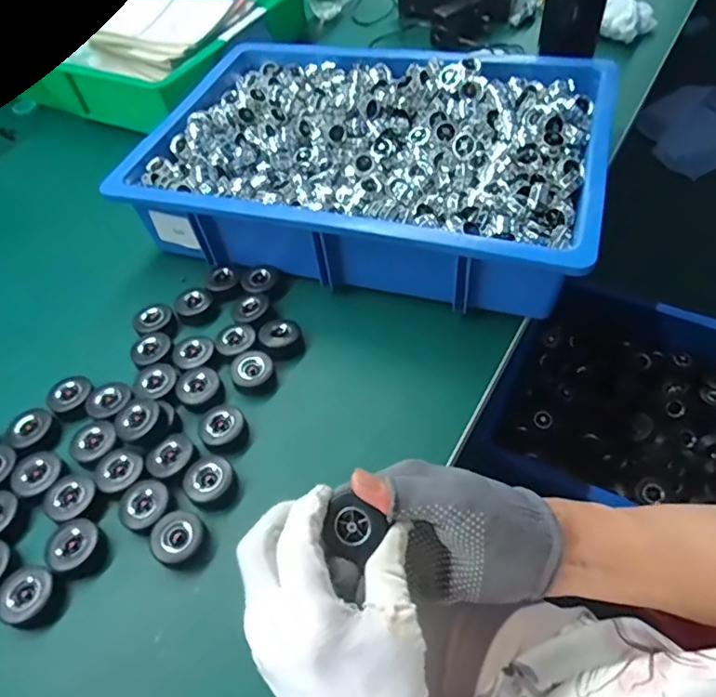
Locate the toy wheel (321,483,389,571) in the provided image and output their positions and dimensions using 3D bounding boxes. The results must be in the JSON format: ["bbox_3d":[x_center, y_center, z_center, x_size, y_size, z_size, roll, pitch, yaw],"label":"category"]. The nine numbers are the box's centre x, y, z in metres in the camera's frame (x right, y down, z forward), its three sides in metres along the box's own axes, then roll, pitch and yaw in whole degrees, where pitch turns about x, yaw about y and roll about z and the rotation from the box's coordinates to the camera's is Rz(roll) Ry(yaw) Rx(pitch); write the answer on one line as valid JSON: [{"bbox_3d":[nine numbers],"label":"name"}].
[{"bbox_3d":[-0.005,0.101,0.313,0.036,0.018,0.030,33,62,25],"label":"toy wheel"}]

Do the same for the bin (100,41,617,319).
[{"bbox_3d":[0.011,-0.199,0.576,0.439,0.101,0.303,13,56,13],"label":"bin"}]

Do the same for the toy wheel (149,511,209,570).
[{"bbox_3d":[-0.128,0.137,0.393,0.034,0.021,0.036,-2,54,3],"label":"toy wheel"}]

